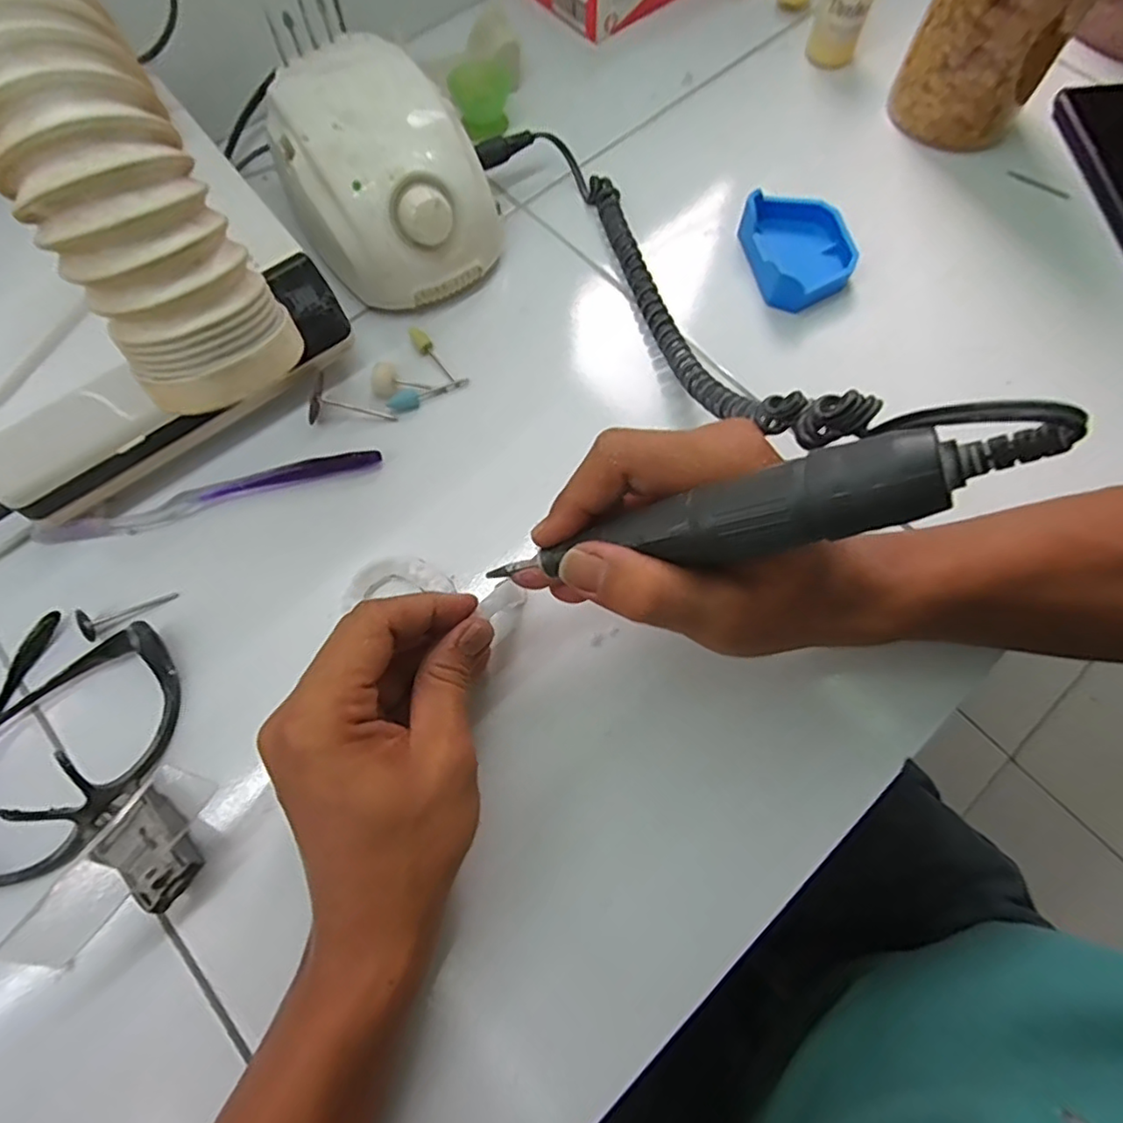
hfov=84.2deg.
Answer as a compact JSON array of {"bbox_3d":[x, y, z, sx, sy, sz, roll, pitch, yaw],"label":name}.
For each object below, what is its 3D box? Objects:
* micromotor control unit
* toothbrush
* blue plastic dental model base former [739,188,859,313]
[{"bbox_3d":[-0.110,-0.229,0.376,0.106,0.079,0.130,-34,73,-12],"label":"micromotor control unit"},{"bbox_3d":[-0.193,-0.036,0.343,0.184,0.008,0.015,-16,70,-6],"label":"toothbrush"},{"bbox_3d":[0.152,-0.198,0.399,0.061,0.029,0.078,-12,70,-4],"label":"blue plastic dental model base former"}]

